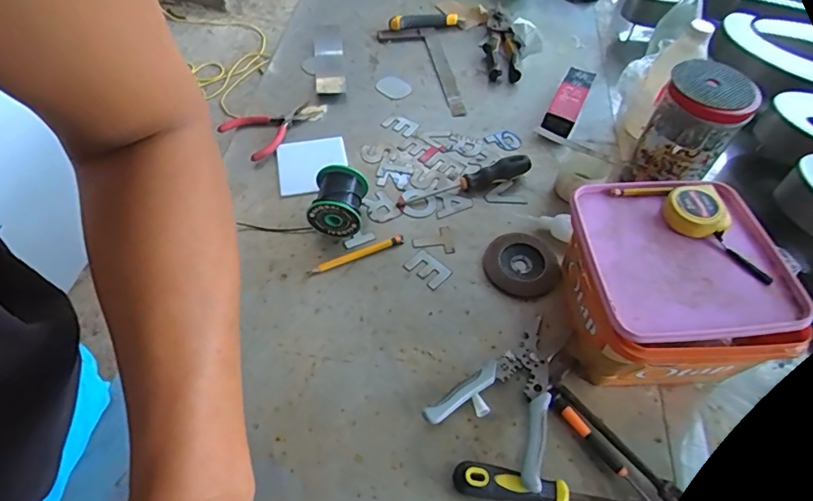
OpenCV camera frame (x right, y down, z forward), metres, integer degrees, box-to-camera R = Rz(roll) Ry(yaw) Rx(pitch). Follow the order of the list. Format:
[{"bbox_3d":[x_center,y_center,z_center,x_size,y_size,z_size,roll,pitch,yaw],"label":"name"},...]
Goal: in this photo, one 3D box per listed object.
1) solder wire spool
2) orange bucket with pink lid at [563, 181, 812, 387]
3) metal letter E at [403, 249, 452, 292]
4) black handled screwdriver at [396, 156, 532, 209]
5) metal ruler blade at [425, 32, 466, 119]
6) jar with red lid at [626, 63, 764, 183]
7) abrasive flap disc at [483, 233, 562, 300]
[{"bbox_3d":[-0.089,-0.066,0.645,0.067,0.069,0.076,6,55,1],"label":"solder wire spool"},{"bbox_3d":[0.276,0.042,0.535,0.187,0.142,0.193,-1,55,-4],"label":"orange bucket with pink lid"},{"bbox_3d":[0.027,0.025,0.627,0.053,0.004,0.038,38,61,21],"label":"metal letter E"},{"bbox_3d":[0.085,-0.096,0.695,0.201,0.029,0.029,-15,57,-14],"label":"black handled screwdriver"},{"bbox_3d":[0.067,-0.314,0.858,0.027,0.008,0.224,-9,57,-8],"label":"metal ruler blade"},{"bbox_3d":[0.375,-0.165,0.645,0.108,0.139,0.100,2,55,-2],"label":"jar with red lid"},{"bbox_3d":[0.150,0.018,0.631,0.091,0.008,0.094,2,55,-2],"label":"abrasive flap disc"}]

